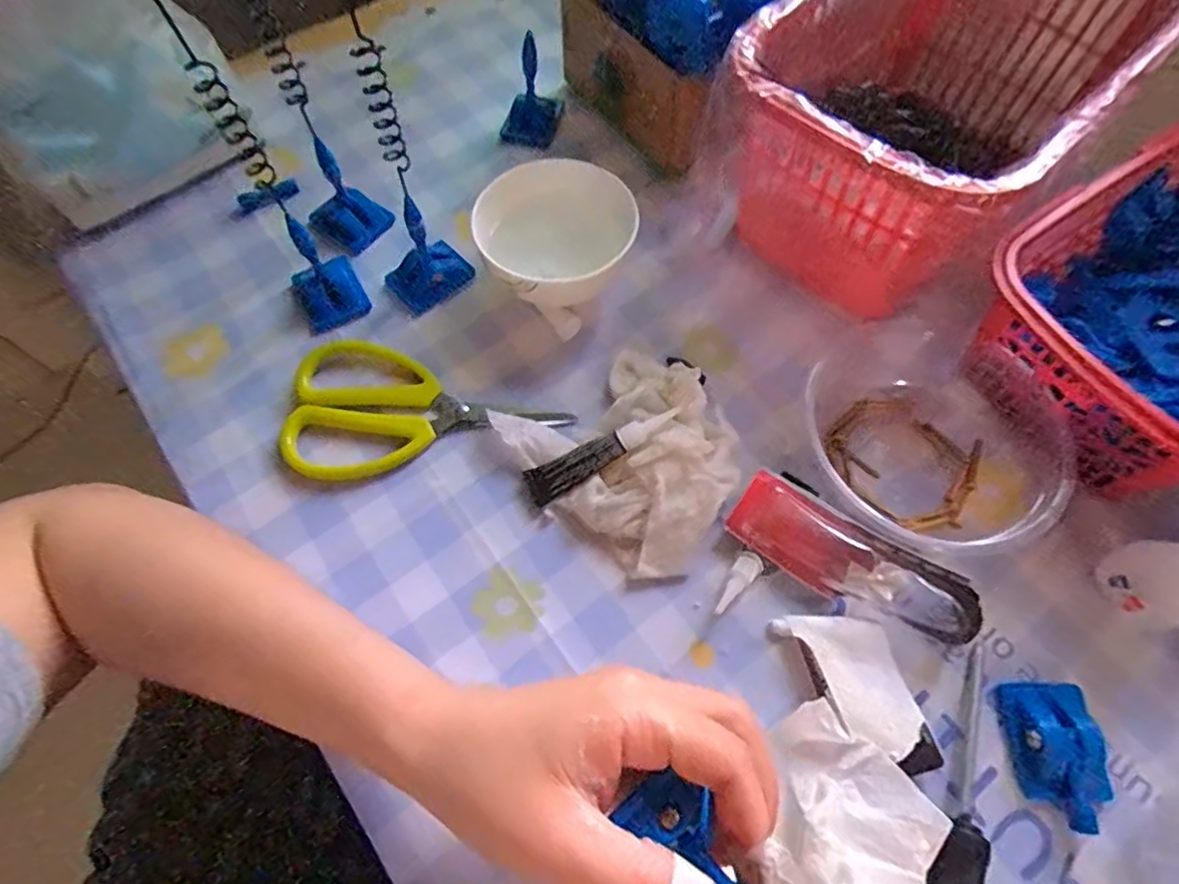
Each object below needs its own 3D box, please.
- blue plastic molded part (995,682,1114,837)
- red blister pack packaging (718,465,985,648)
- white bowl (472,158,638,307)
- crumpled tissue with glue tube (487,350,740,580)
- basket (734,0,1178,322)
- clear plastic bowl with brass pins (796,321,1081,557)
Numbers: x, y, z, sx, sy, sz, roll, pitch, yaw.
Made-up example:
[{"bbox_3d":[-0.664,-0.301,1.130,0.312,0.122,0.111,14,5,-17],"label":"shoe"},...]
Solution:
[{"bbox_3d":[0.191,0.127,0.259,0.033,0.014,0.053,1,64,1],"label":"blue plastic molded part"},{"bbox_3d":[0.122,0.055,0.291,0.114,0.015,0.040,31,68,15],"label":"red blister pack packaging"},{"bbox_3d":[-0.017,-0.111,0.355,0.077,0.055,0.075,0,63,1],"label":"white bowl"},{"bbox_3d":[0.024,0.003,0.316,0.093,0.026,0.112,-37,68,-16],"label":"crumpled tissue with glue tube"},{"bbox_3d":[0.185,-0.178,0.353,0.222,0.111,0.147,-41,70,-17],"label":"basket"},{"bbox_3d":[0.167,-0.011,0.312,0.105,0.038,0.110,-5,64,-2],"label":"clear plastic bowl with brass pins"}]

